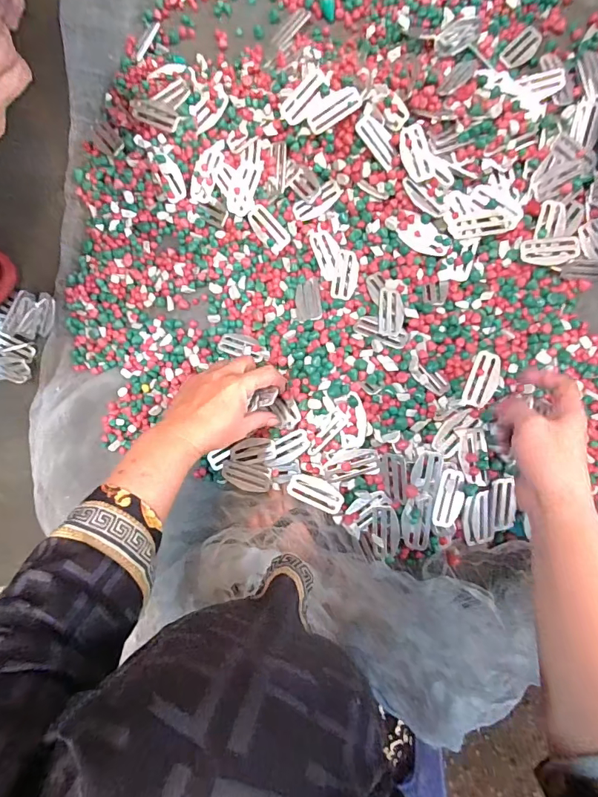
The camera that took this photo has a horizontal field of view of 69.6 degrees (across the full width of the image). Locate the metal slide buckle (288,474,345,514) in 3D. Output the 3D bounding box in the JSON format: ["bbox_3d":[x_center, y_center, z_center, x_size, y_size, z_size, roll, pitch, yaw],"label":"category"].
[{"bbox_3d":[0.018,0.102,0.465,0.061,0.006,0.029,20,86,6],"label":"metal slide buckle"}]

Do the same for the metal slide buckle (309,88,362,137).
[{"bbox_3d":[0.038,-0.311,0.464,0.058,0.011,0.026,-26,85,6],"label":"metal slide buckle"}]

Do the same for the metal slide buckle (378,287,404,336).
[{"bbox_3d":[0.099,-0.094,0.466,0.028,0.004,0.057,3,73,-4],"label":"metal slide buckle"}]

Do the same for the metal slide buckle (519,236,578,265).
[{"bbox_3d":[0.269,-0.158,0.461,0.058,0.006,0.029,-4,89,10],"label":"metal slide buckle"}]

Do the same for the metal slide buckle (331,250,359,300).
[{"bbox_3d":[0.053,-0.140,0.490,0.026,0.007,0.058,11,90,8],"label":"metal slide buckle"}]

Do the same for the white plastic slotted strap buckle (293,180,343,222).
[{"bbox_3d":[0.021,-0.227,0.497,0.060,0.008,0.025,-22,103,21],"label":"white plastic slotted strap buckle"}]

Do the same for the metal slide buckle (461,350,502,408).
[{"bbox_3d":[0.193,-0.020,0.449,0.029,0.004,0.059,17,86,8],"label":"metal slide buckle"}]

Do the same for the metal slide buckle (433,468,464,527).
[{"bbox_3d":[0.154,0.103,0.441,0.026,0.004,0.058,14,90,8],"label":"metal slide buckle"}]

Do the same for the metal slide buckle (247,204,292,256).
[{"bbox_3d":[-0.037,-0.202,0.511,0.028,0.004,0.059,-42,93,8],"label":"metal slide buckle"}]

